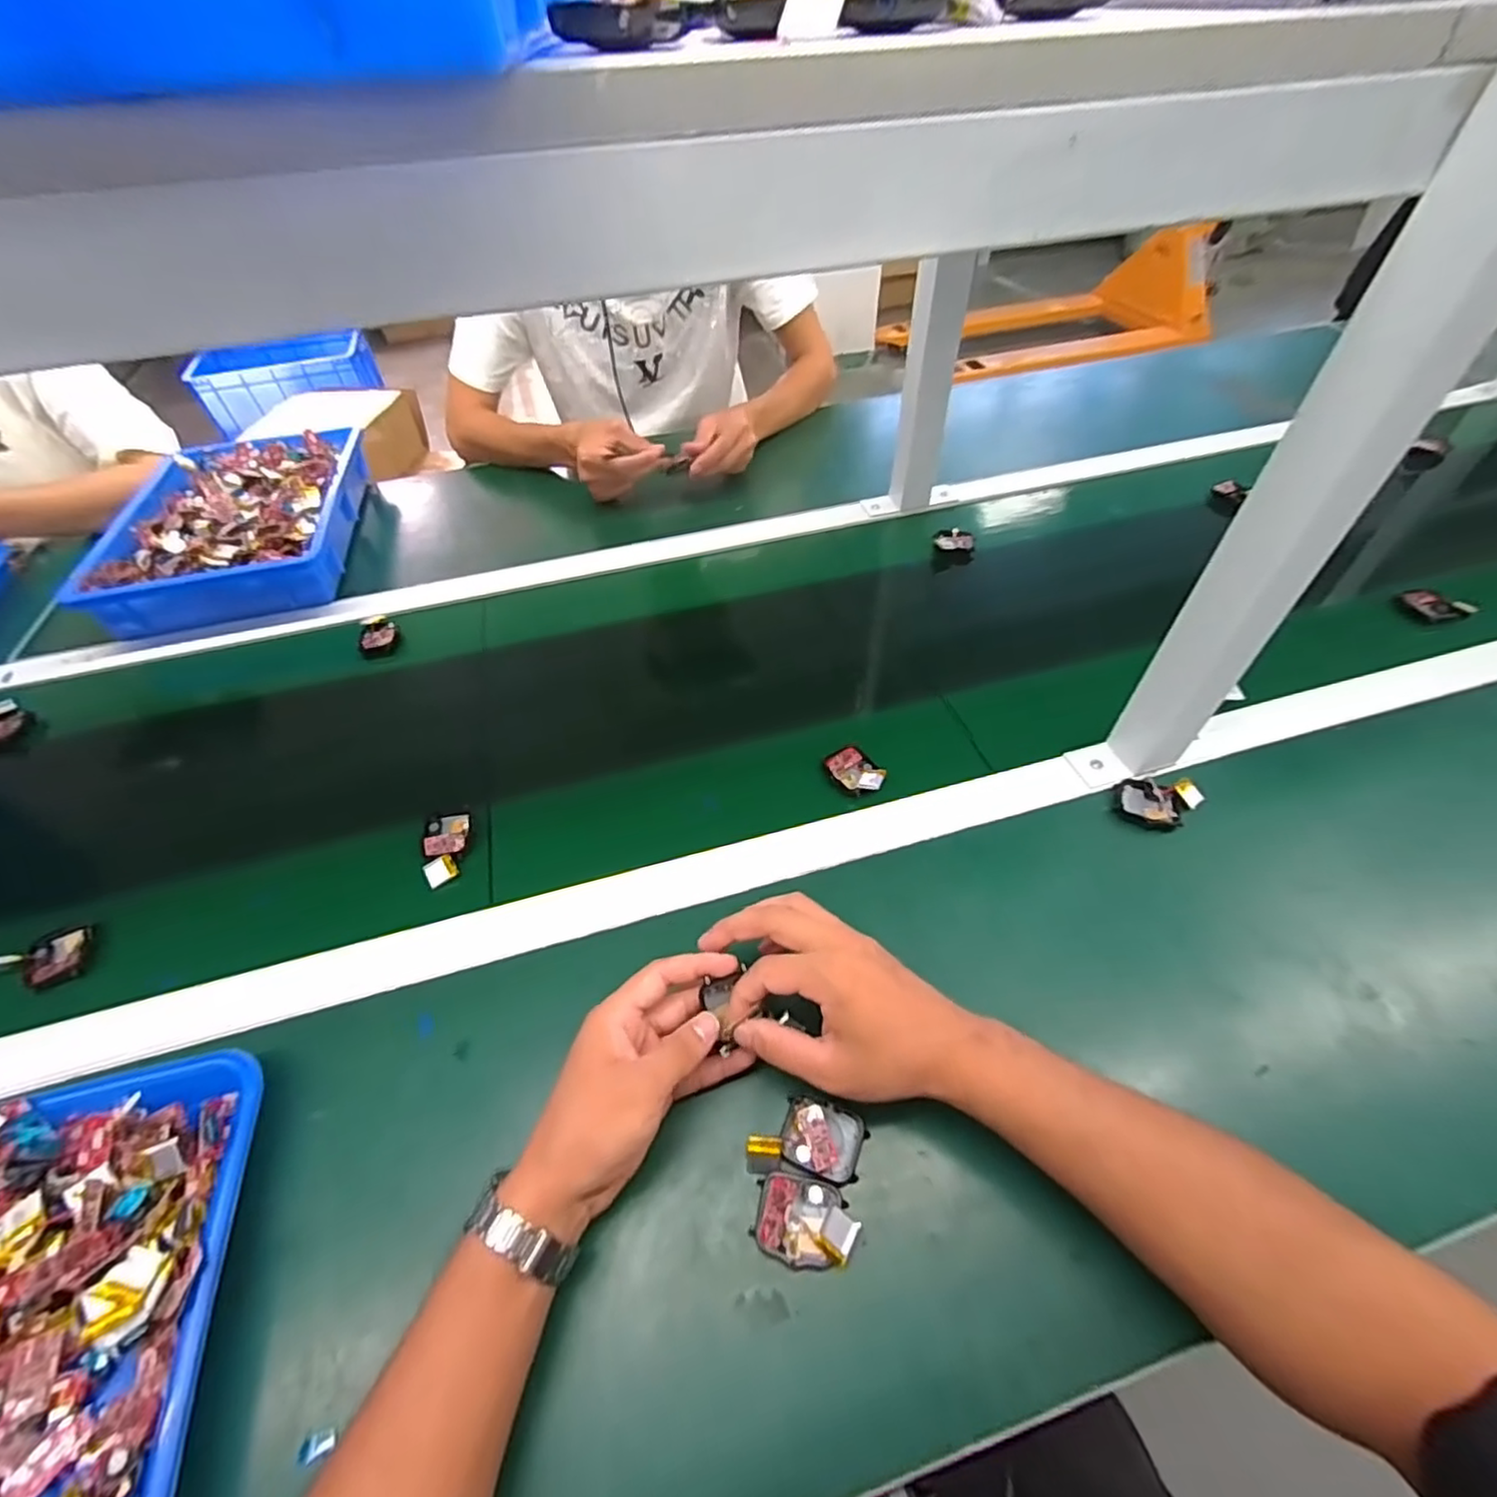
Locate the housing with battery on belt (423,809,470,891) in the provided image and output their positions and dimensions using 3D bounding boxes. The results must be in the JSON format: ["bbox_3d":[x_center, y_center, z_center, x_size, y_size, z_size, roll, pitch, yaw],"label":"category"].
[{"bbox_3d":[-0.238,0.078,0.510,0.036,0.010,0.062,-10,50,-6],"label":"housing with battery on belt"}]

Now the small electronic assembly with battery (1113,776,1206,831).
[{"bbox_3d":[0.324,0.043,0.507,0.060,0.019,0.040,6,50,8],"label":"small electronic assembly with battery"}]

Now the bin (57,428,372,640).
[{"bbox_3d":[-0.583,-0.268,0.752,0.229,0.068,0.336,-11,50,-6],"label":"bin"}]

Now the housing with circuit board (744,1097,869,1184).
[{"bbox_3d":[0.034,0.220,0.369,0.065,0.018,0.039,4,50,6],"label":"housing with circuit board"}]

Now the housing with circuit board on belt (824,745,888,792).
[{"bbox_3d":[0.090,0.019,0.542,0.035,0.013,0.053,-31,55,-21],"label":"housing with circuit board on belt"}]

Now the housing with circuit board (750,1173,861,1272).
[{"bbox_3d":[0.030,0.252,0.346,0.052,0.015,0.038,10,51,11],"label":"housing with circuit board"}]

